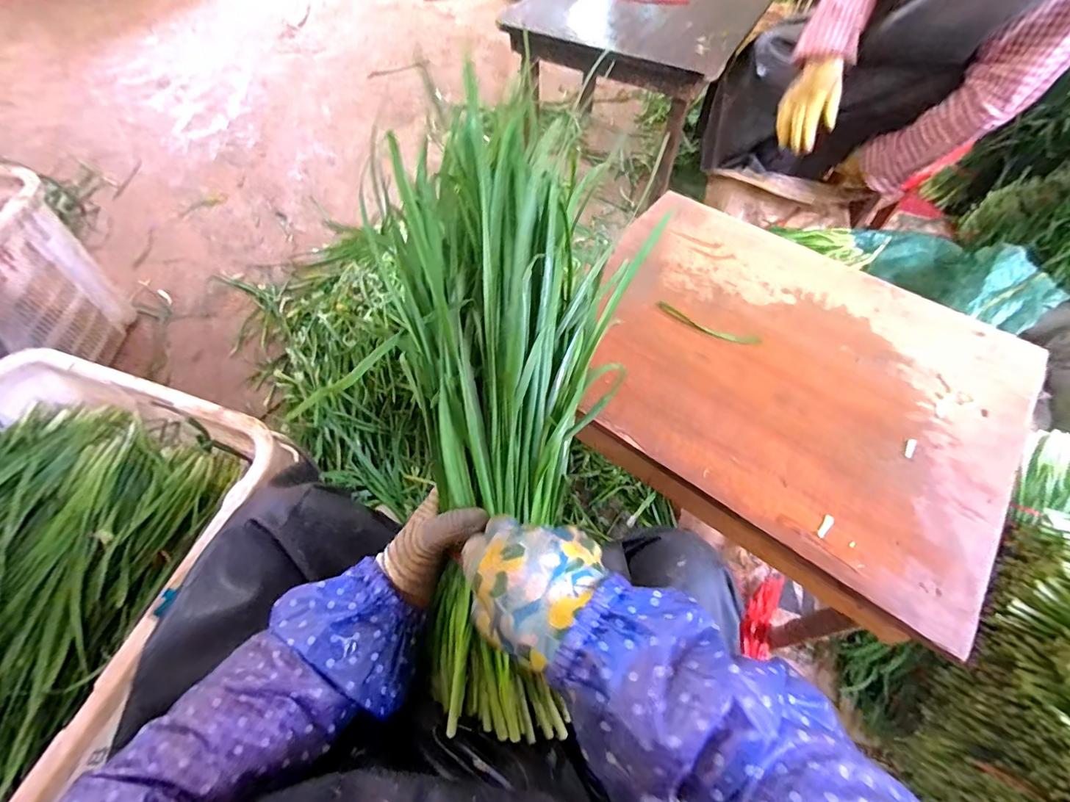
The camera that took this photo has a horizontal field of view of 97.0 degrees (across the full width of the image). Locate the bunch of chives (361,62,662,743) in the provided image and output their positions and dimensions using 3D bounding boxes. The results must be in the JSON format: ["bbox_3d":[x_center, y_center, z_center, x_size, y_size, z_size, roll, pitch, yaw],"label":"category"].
[{"bbox_3d":[-0.016,0.025,0.383,0.187,0.078,0.456,0,94,-1],"label":"bunch of chives"}]

